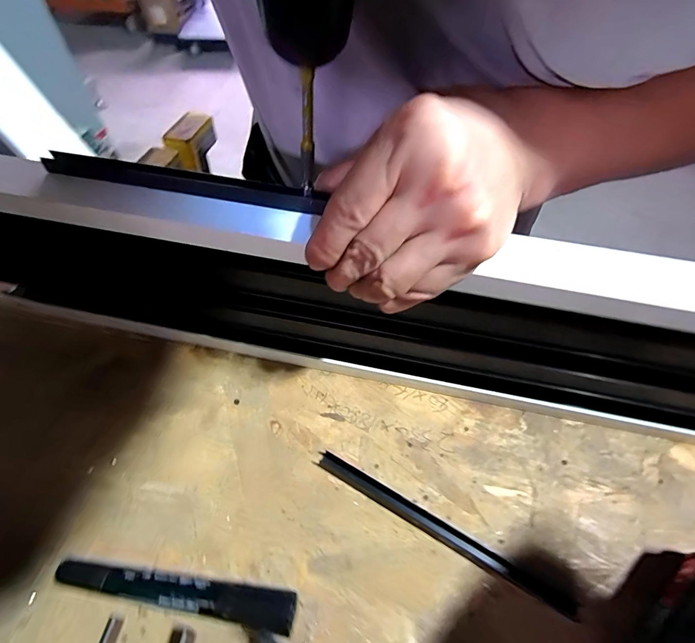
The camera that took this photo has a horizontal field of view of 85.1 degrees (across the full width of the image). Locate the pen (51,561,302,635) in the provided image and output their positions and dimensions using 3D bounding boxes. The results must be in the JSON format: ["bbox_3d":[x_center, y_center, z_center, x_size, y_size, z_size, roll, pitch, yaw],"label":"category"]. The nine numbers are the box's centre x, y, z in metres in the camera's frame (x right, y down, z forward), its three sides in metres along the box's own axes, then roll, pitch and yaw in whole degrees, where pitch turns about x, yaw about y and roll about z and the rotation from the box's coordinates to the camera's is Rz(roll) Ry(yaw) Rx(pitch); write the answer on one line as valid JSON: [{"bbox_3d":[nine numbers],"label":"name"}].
[{"bbox_3d":[-0.098,0.156,0.221,0.135,0.017,0.018,9,54,5],"label":"pen"}]

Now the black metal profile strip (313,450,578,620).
[{"bbox_3d":[0.057,0.133,0.246,0.175,0.013,0.013,26,57,16],"label":"black metal profile strip"}]

